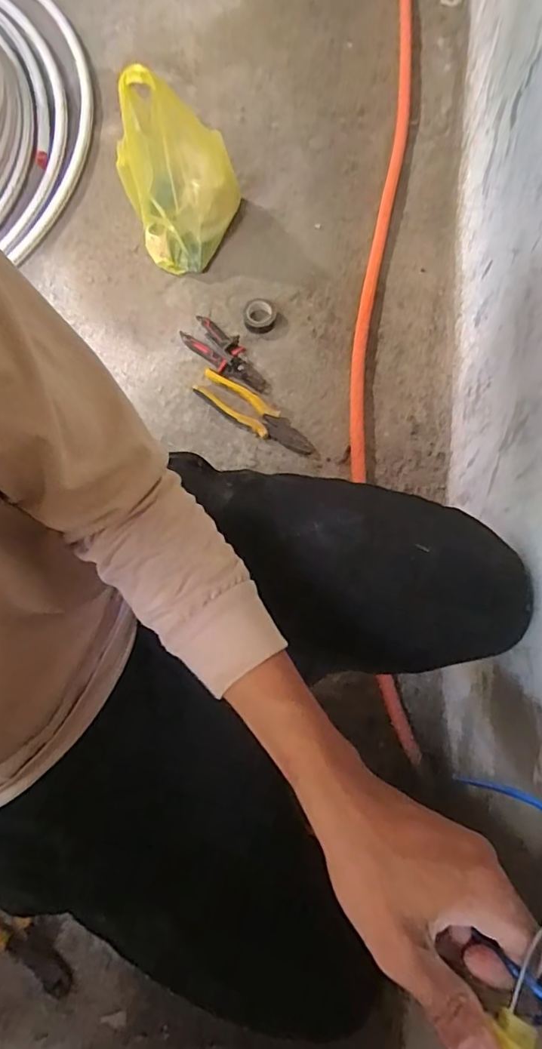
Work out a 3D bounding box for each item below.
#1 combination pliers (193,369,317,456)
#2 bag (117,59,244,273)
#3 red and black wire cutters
[{"bbox_3d":[-0.025,-0.176,0.846,0.220,0.020,0.057,33,79,9],"label":"combination pliers"},{"bbox_3d":[-0.147,-0.550,0.843,0.178,0.237,0.148,-16,76,-3],"label":"bag"},{"bbox_3d":[-0.071,-0.279,0.873,0.065,0.017,0.176,-43,78,-9],"label":"red and black wire cutters"}]

